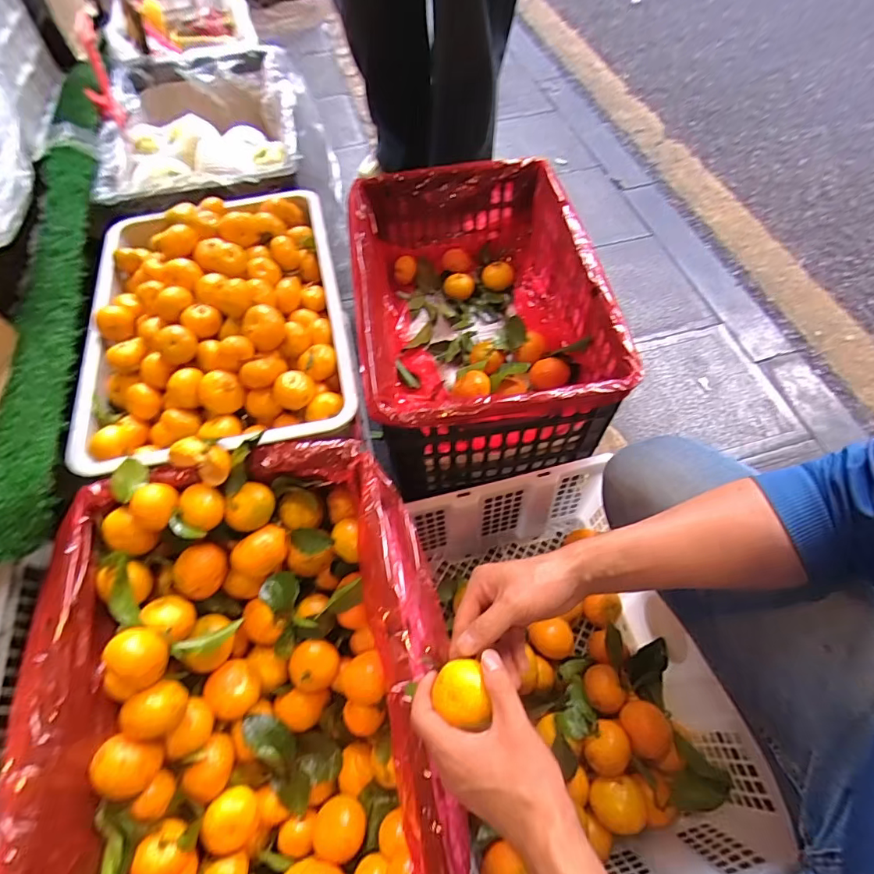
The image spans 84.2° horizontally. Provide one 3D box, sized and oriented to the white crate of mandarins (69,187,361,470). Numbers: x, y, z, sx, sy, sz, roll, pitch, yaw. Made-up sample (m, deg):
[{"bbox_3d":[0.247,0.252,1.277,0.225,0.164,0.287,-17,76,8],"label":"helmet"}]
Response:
[{"bbox_3d":[-0.313,-0.188,0.675,0.339,0.117,0.476,-12,60,-5],"label":"white crate of mandarins"}]

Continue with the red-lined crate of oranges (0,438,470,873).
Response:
[{"bbox_3d":[-0.188,0.289,0.533,0.378,0.230,0.505,-10,59,-4],"label":"red-lined crate of oranges"}]

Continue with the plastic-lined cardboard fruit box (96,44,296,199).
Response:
[{"bbox_3d":[-0.454,-0.625,0.999,0.339,0.145,0.616,-14,60,-7],"label":"plastic-lined cardboard fruit box"}]

